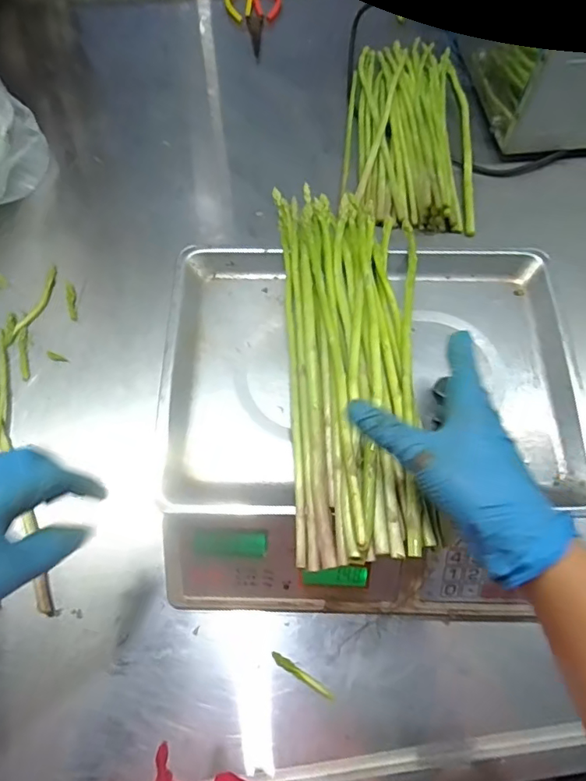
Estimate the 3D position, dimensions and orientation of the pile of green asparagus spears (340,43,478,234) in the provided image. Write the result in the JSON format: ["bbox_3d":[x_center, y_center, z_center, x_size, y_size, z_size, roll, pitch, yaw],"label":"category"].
[{"bbox_3d":[0.156,-0.350,0.678,0.167,0.031,0.309,6,66,3],"label":"pile of green asparagus spears"}]

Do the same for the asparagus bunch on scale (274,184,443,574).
[{"bbox_3d":[0.049,-0.031,0.407,0.113,0.037,0.316,-1,65,0],"label":"asparagus bunch on scale"}]

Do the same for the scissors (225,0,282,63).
[{"bbox_3d":[-0.056,-0.567,0.783,0.083,0.012,0.172,-8,66,-3],"label":"scissors"}]

